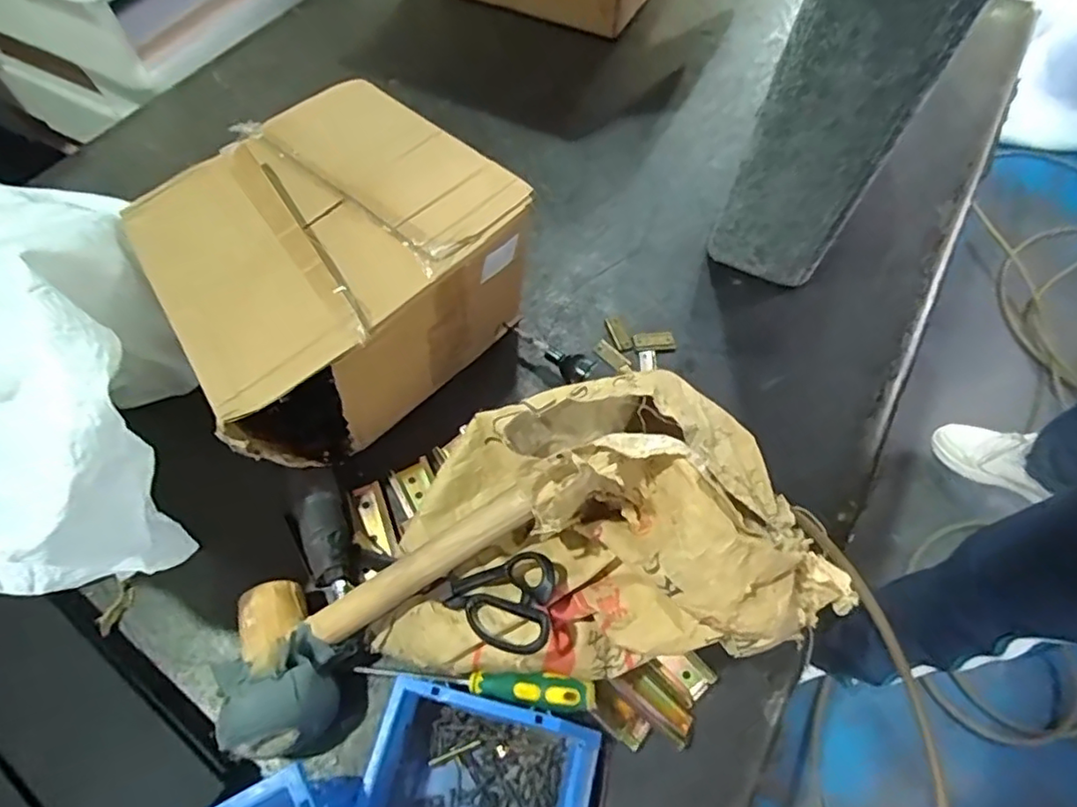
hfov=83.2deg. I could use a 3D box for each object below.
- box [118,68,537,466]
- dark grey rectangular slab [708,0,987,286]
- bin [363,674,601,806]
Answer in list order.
[{"bbox_3d":[-0.221,-0.133,0.674,0.280,0.230,0.388,36,67,18],"label":"box"},{"bbox_3d":[0.300,-0.300,0.603,0.132,0.497,0.019,22,64,10],"label":"dark grey rectangular slab"},{"bbox_3d":[-0.045,0.318,0.512,0.176,0.081,0.120,12,61,5],"label":"bin"}]

